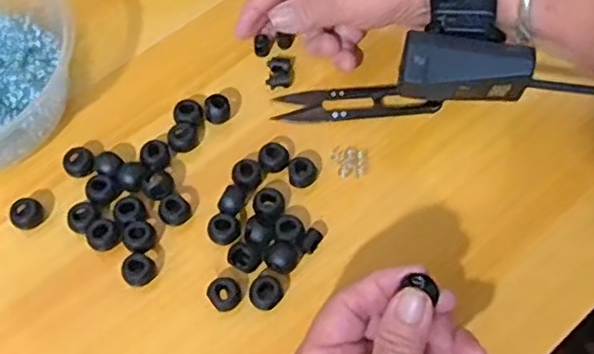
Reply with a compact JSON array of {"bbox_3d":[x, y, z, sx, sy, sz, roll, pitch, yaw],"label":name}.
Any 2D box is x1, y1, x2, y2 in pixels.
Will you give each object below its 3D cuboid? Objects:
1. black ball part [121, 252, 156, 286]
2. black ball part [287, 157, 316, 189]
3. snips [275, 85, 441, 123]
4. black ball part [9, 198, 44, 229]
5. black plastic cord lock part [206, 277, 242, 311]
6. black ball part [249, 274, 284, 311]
[{"bbox_3d":[-0.083,0.050,0.347,0.016,0.014,0.016,0,63,0],"label":"black ball part"},{"bbox_3d":[0.003,-0.003,0.372,0.015,0.009,0.016,0,63,0],"label":"black ball part"},{"bbox_3d":[0.034,-0.044,0.395,0.093,0.006,0.022,-2,63,-2],"label":"snips"},{"bbox_3d":[-0.148,0.021,0.361,0.015,0.012,0.017,38,68,17],"label":"black ball part"},{"bbox_3d":[-0.037,0.061,0.340,0.016,0.012,0.016,0,63,0],"label":"black plastic cord lock part"},{"bbox_3d":[-0.016,0.060,0.341,0.015,0.010,0.018,28,66,13],"label":"black ball part"}]

